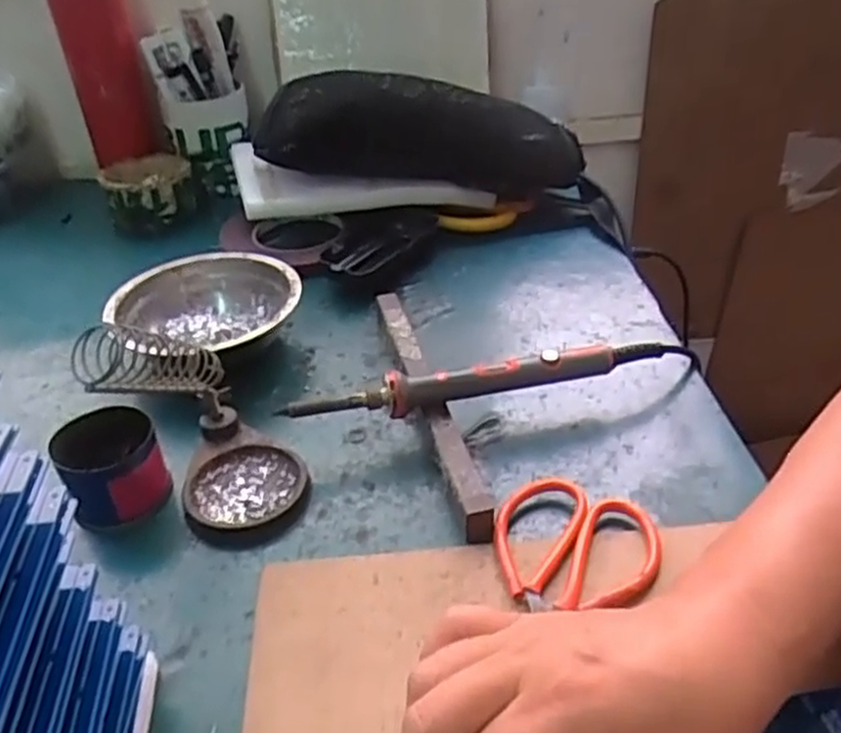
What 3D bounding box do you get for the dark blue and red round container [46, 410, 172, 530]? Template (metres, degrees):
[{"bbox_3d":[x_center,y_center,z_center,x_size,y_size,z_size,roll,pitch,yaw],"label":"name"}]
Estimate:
[{"bbox_3d":[-0.167,0.048,0.402,0.050,0.045,0.060,-22,39,-24],"label":"dark blue and red round container"}]

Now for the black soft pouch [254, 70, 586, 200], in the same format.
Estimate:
[{"bbox_3d":[0.009,-0.195,0.628,0.279,0.088,0.050,3,34,-14],"label":"black soft pouch"}]

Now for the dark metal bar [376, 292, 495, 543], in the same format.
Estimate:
[{"bbox_3d":[0.004,0.019,0.453,0.015,0.024,0.213,-11,36,-10],"label":"dark metal bar"}]

